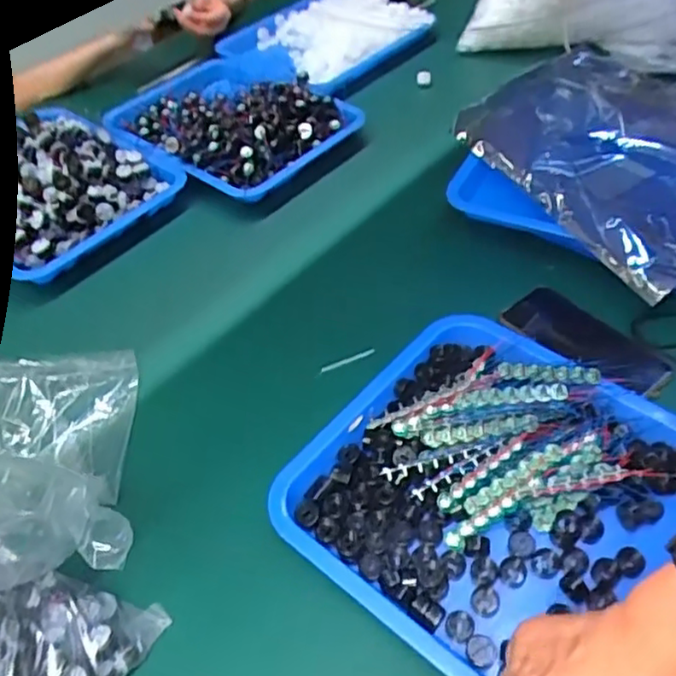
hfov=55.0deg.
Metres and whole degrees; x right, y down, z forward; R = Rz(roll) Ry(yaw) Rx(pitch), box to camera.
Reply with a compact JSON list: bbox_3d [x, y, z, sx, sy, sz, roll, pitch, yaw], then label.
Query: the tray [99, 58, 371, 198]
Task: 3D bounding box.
[{"bbox_3d":[-0.145,-0.312,0.917,0.271,0.058,0.247,34,58,29],"label":"tray"}]

